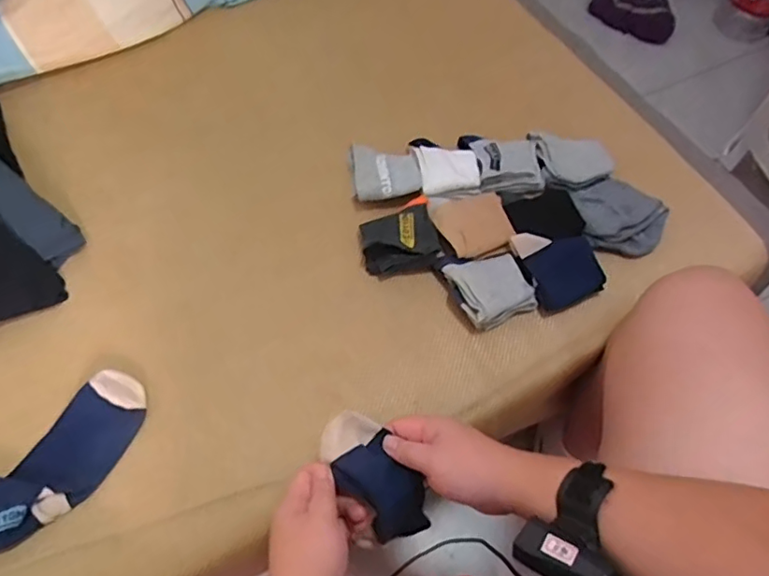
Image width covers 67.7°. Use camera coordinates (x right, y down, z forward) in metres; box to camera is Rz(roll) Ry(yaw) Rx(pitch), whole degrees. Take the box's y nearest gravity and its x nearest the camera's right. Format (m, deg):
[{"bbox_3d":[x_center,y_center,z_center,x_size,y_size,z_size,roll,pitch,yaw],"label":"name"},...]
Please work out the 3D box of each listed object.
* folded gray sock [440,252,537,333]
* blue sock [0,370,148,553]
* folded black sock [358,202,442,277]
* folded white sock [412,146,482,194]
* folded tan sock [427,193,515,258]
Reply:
[{"bbox_3d":[0.126,-0.001,0.676,0.089,0.038,0.079,-21,63,-13],"label":"folded gray sock"},{"bbox_3d":[-0.330,0.173,0.573,0.203,0.022,0.089,-40,69,-22],"label":"blue sock"},{"bbox_3d":[0.020,-0.058,0.697,0.091,0.044,0.078,-9,61,-7],"label":"folded black sock"},{"bbox_3d":[0.083,-0.158,0.745,0.077,0.019,0.065,-6,61,-6],"label":"folded white sock"},{"bbox_3d":[0.107,-0.083,0.710,0.091,0.013,0.091,-10,61,-8],"label":"folded tan sock"}]

